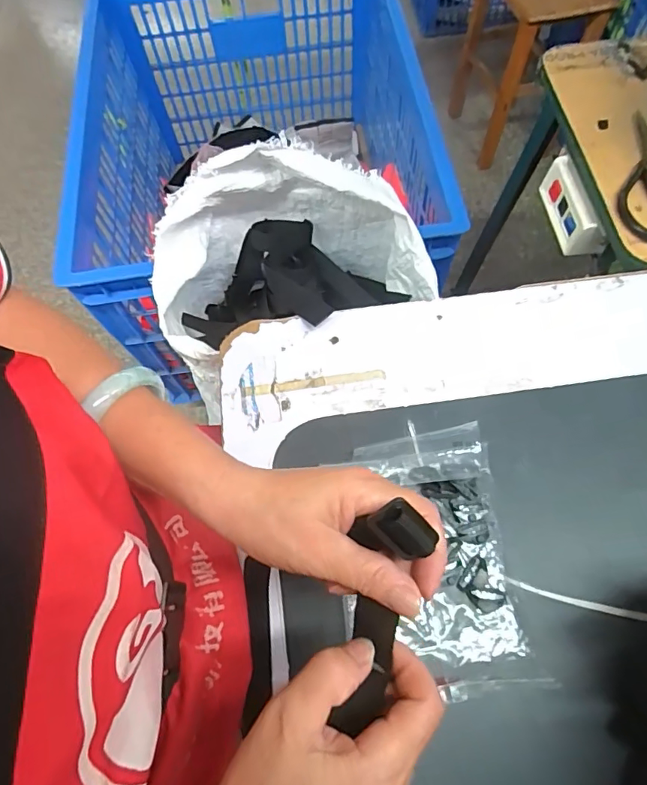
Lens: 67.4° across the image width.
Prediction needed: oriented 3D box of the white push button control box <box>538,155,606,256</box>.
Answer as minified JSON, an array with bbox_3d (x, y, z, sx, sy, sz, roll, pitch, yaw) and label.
[{"bbox_3d":[0.296,-0.222,0.578,0.042,0.047,0.121,-11,66,-2],"label":"white push button control box"}]

